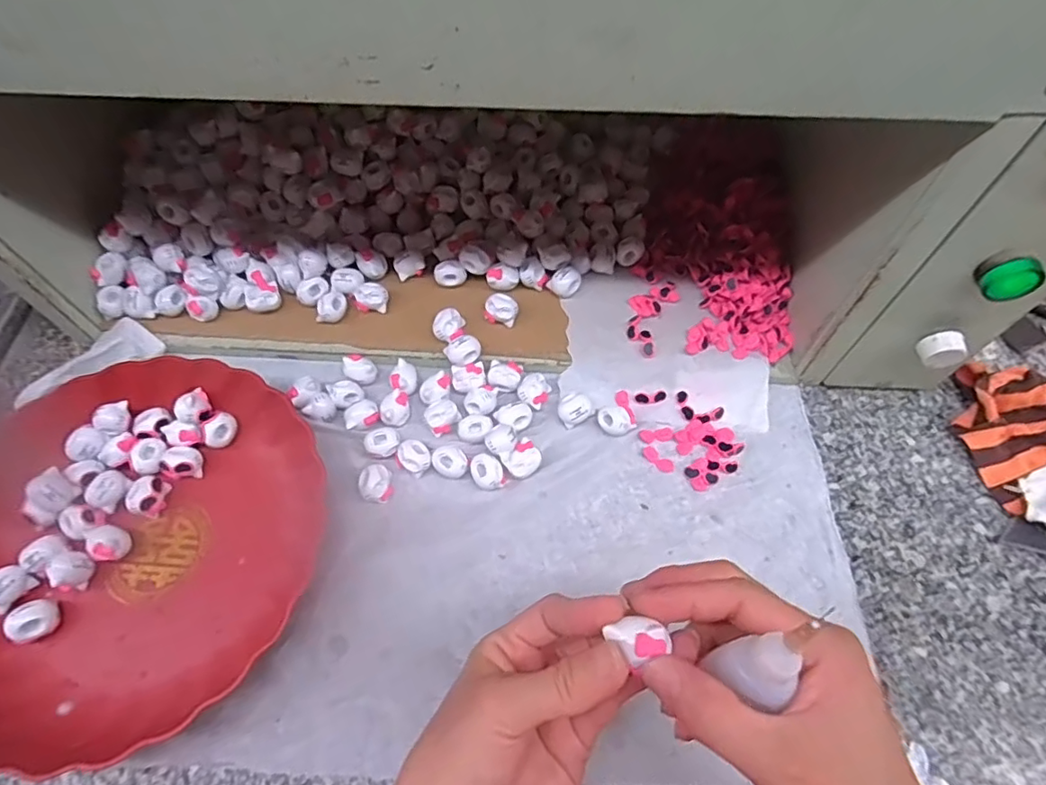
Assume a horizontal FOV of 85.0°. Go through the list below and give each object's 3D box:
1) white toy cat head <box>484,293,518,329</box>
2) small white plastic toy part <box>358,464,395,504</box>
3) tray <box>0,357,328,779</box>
[{"bbox_3d":[-0.017,-0.066,0.452,0.025,0.019,0.017,10,61,6],"label":"white toy cat head"},{"bbox_3d":[-0.102,0.064,0.396,0.021,0.017,0.023,-11,62,-6],"label":"small white plastic toy part"},{"bbox_3d":[-0.256,0.089,0.370,0.229,0.049,0.237,37,67,19],"label":"tray"}]

